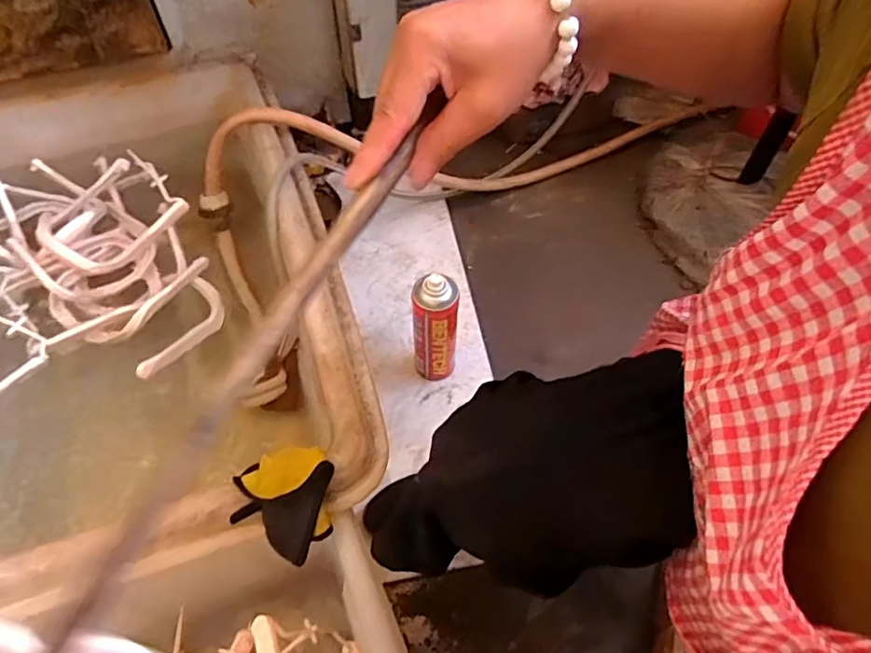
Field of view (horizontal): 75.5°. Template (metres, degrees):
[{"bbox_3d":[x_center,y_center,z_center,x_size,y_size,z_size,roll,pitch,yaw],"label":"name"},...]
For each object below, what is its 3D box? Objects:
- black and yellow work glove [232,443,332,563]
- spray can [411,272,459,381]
[{"bbox_3d":[-0.152,0.177,0.570,0.093,0.060,0.098,3,57,1],"label":"black and yellow work glove"},{"bbox_3d":[-0.001,0.009,0.843,0.063,0.230,0.054,1,57,0],"label":"spray can"}]

